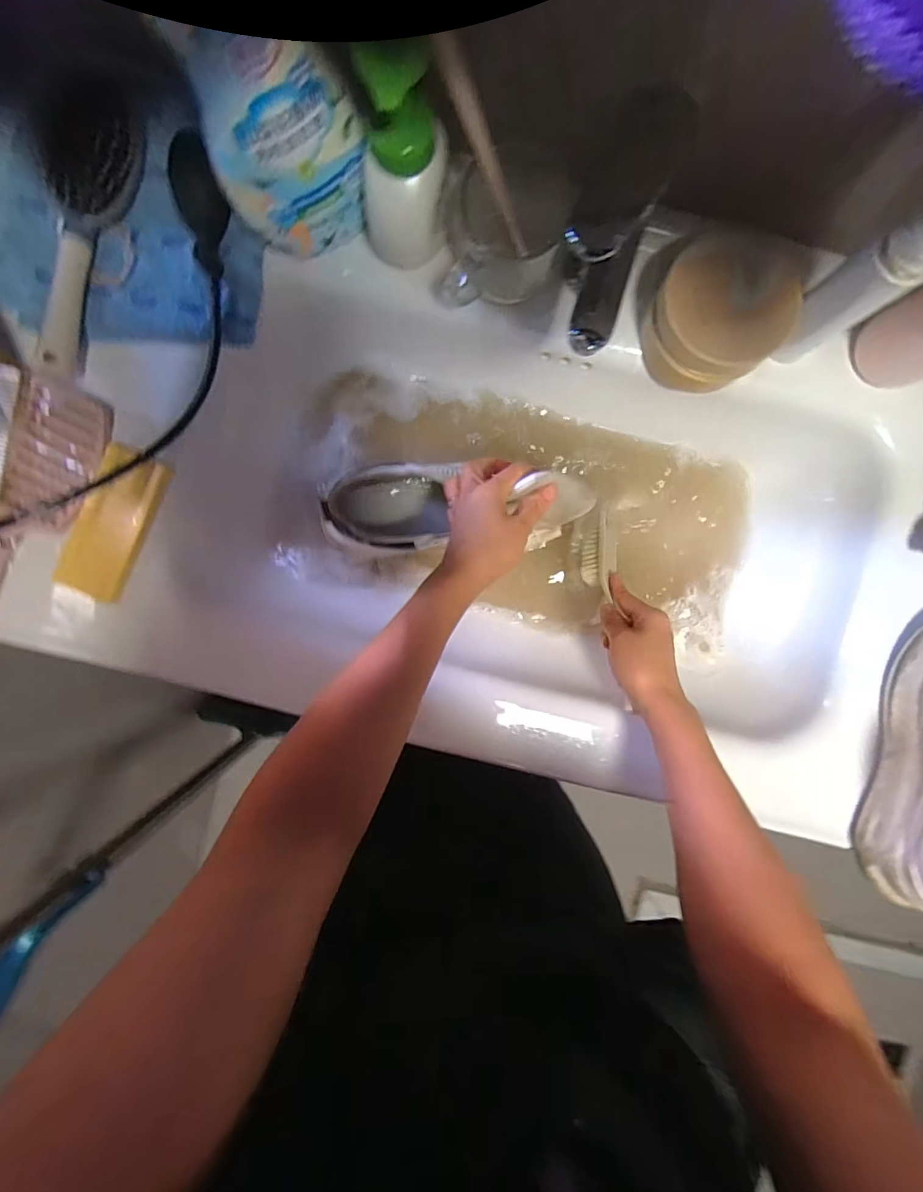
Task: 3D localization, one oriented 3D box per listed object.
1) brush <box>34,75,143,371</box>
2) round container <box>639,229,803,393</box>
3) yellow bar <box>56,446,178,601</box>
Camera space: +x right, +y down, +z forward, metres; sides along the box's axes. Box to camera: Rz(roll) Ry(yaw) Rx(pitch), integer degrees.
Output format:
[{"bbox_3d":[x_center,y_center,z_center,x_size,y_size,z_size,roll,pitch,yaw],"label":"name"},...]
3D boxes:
[{"bbox_3d":[-0.310,-0.294,0.391,0.061,0.031,0.225,11,92,-1],"label":"brush"},{"bbox_3d":[0.208,-0.228,0.397,0.095,0.061,0.101,0,93,-1],"label":"round container"},{"bbox_3d":[-0.310,-0.065,0.433,0.055,0.025,0.133,20,92,-2],"label":"yellow bar"}]

